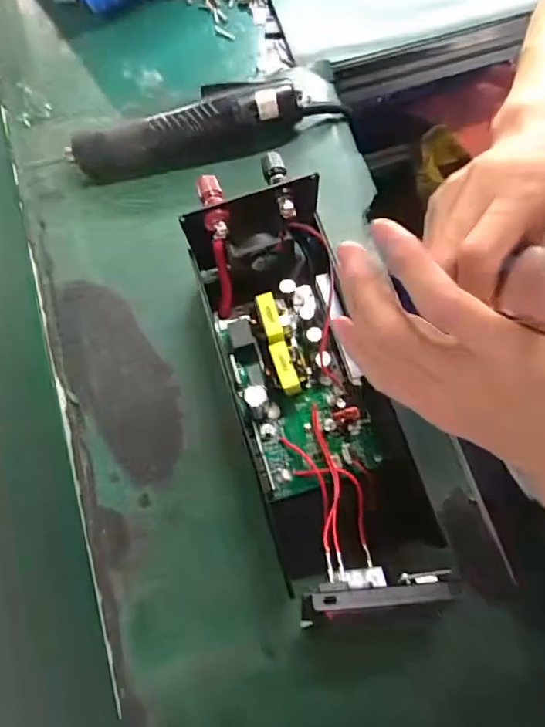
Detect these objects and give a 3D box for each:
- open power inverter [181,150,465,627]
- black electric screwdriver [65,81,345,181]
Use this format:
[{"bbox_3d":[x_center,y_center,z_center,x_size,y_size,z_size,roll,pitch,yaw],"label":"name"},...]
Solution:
[{"bbox_3d":[0.025,0.020,0.325,0.095,0.093,0.260,-20,75,-4],"label":"open power inverter"},{"bbox_3d":[-0.055,-0.210,0.422,0.250,0.039,0.044,-15,75,-3],"label":"black electric screwdriver"}]

